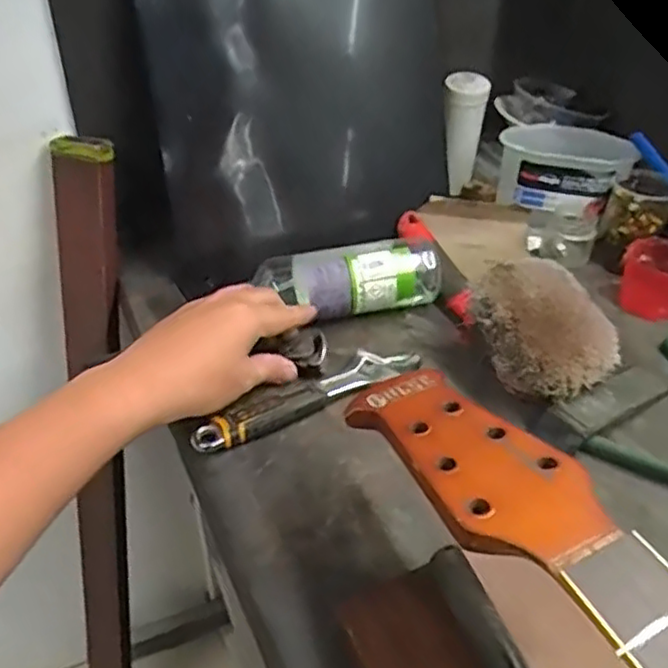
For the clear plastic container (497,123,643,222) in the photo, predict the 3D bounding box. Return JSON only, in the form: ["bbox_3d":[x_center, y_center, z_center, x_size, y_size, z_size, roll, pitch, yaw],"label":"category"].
[{"bbox_3d":[0.253,-0.183,0.753,0.131,0.066,0.114,9,39,11],"label":"clear plastic container"}]

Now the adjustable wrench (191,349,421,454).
[{"bbox_3d":[-0.018,0.046,0.559,0.205,0.021,0.036,-23,43,-26],"label":"adjustable wrench"}]

